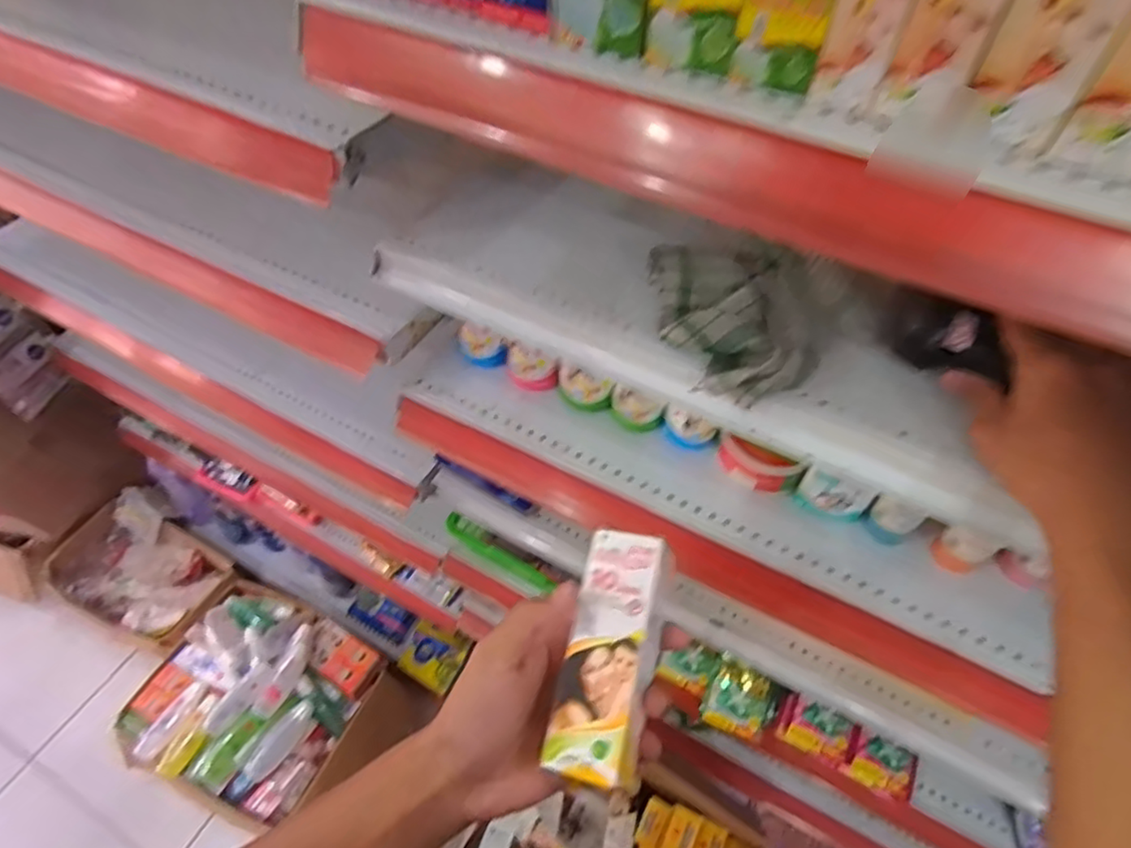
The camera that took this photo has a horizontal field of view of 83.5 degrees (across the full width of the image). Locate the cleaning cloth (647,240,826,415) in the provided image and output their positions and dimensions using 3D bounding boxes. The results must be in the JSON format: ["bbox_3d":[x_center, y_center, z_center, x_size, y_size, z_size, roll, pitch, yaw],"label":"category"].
[{"bbox_3d":[0.116,-0.076,0.424,0.105,0.041,0.126,-1,52,-3],"label":"cleaning cloth"}]

